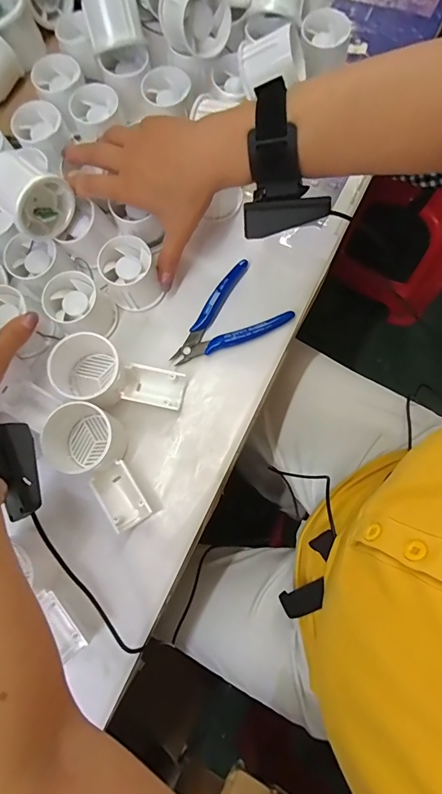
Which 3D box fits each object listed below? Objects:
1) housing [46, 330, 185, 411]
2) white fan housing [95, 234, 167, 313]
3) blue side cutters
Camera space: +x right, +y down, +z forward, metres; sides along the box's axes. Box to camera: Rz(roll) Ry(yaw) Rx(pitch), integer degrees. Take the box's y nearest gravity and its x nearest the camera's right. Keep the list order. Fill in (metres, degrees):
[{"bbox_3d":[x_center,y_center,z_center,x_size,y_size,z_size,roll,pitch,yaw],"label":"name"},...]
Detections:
[{"bbox_3d":[-0.100,-0.017,0.363,0.129,0.038,0.063,25,80,4],"label":"housing"},{"bbox_3d":[-0.087,-0.120,0.380,0.053,0.044,0.054,0,80,-1],"label":"white fan housing"},{"bbox_3d":[0.001,-0.075,0.383,0.116,0.014,0.076,-35,78,-5],"label":"blue side cutters"}]

